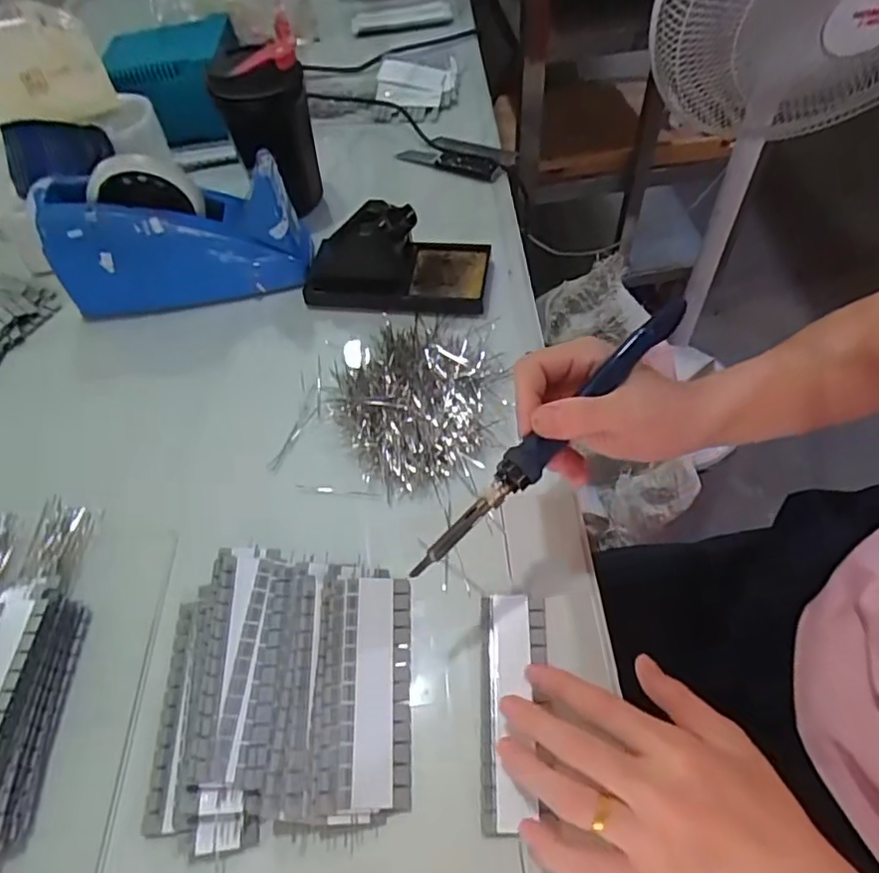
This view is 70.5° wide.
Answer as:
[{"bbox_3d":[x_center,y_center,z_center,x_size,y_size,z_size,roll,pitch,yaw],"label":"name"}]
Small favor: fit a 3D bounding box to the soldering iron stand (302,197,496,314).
[{"bbox_3d":[-0.038,-0.159,0.536,0.158,0.066,0.077,2,56,6],"label":"soldering iron stand"}]

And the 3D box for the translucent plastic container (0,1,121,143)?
[{"bbox_3d":[-0.368,-0.325,0.555,0.124,0.077,0.060,-27,58,-14],"label":"translucent plastic container"}]

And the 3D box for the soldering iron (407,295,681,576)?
[{"bbox_3d":[0.067,-0.004,0.345,0.220,0.018,0.019,-44,63,-12],"label":"soldering iron"}]

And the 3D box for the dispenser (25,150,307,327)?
[{"bbox_3d":[-0.224,-0.177,0.533,0.204,0.109,0.071,-7,56,0],"label":"dispenser"}]

